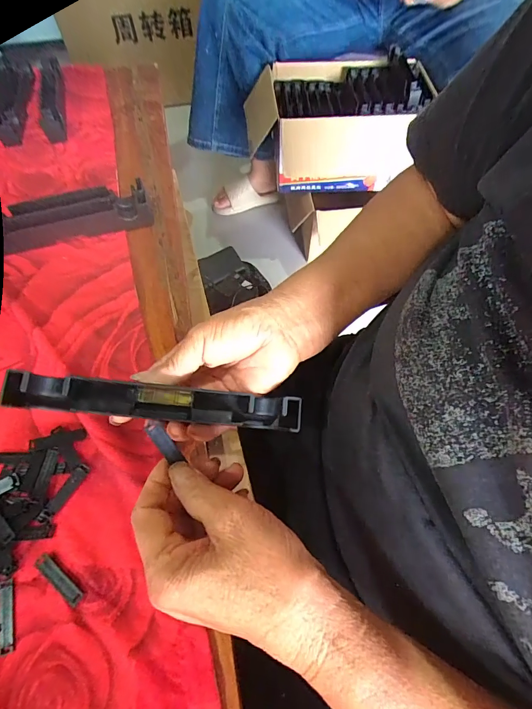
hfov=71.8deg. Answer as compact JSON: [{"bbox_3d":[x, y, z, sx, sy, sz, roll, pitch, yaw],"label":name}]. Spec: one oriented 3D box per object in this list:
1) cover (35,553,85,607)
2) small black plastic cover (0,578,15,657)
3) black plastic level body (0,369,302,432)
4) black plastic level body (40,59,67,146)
[{"bbox_3d":[-0.155,0.167,0.273,0.046,0.004,0.012,34,67,17],"label":"cover"},{"bbox_3d":[-0.187,0.187,0.263,0.010,0.004,0.046,-16,63,-7],"label":"small black plastic cover"},{"bbox_3d":[-0.076,0.036,0.274,0.205,0.025,0.023,7,61,-11],"label":"black plastic level body"},{"bbox_3d":[-0.323,-0.391,0.555,0.027,0.027,0.190,-13,62,-6],"label":"black plastic level body"}]

